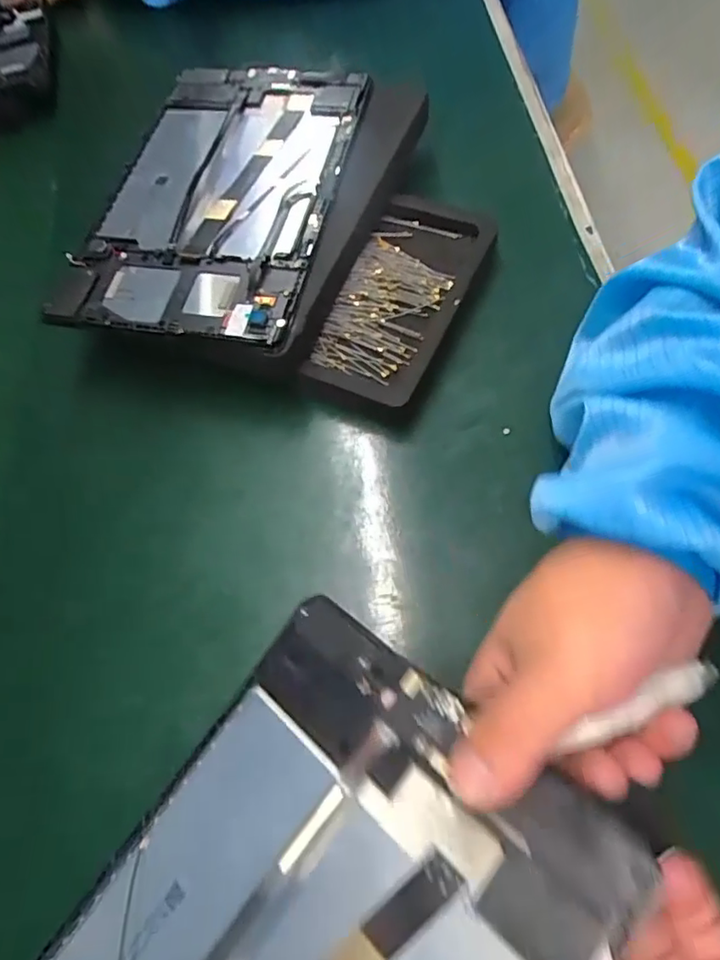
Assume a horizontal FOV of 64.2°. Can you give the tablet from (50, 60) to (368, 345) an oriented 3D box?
[{"bbox_3d":[-0.091,-0.188,0.374,0.154,0.011,0.230,7,65,11],"label":"tablet"}]

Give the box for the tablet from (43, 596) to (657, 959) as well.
[{"bbox_3d":[-0.037,0.170,0.184,0.148,0.009,0.235,31,78,35],"label":"tablet"}]

